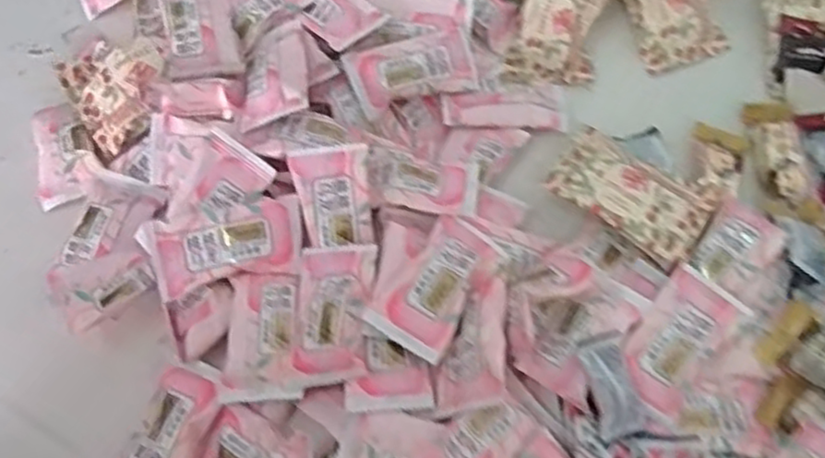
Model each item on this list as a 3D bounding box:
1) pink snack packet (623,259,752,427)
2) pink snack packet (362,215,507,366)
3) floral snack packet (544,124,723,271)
[{"bbox_3d":[0.129,0.053,0.333,0.038,0.013,0.069,38,70,16],"label":"pink snack packet"},{"bbox_3d":[0.013,0.024,0.331,0.038,0.007,0.071,30,68,13],"label":"pink snack packet"},{"bbox_3d":[0.115,-0.018,0.369,0.081,0.017,0.052,37,70,16],"label":"floral snack packet"}]

